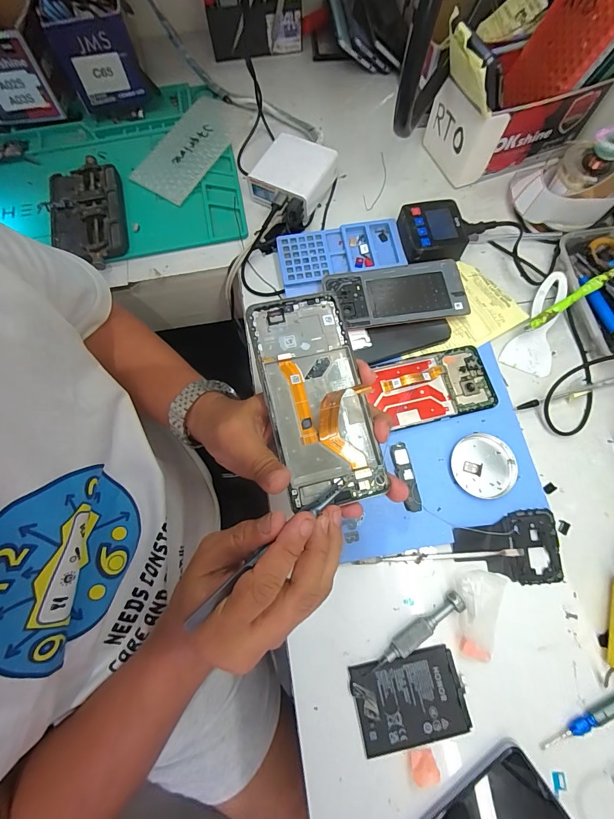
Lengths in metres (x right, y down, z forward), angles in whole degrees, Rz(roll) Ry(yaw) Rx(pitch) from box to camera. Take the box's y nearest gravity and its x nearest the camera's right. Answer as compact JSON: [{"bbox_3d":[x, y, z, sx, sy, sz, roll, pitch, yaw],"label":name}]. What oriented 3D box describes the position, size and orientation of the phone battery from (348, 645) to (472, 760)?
[{"bbox_3d":[0.089,0.251,0.313,0.093,0.006,0.065,-12,74,-4],"label":"phone battery"}]

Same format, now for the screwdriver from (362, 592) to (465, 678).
[{"bbox_3d":[0.097,0.202,0.325,0.105,0.013,0.017,-32,76,-9],"label":"screwdriver"}]

